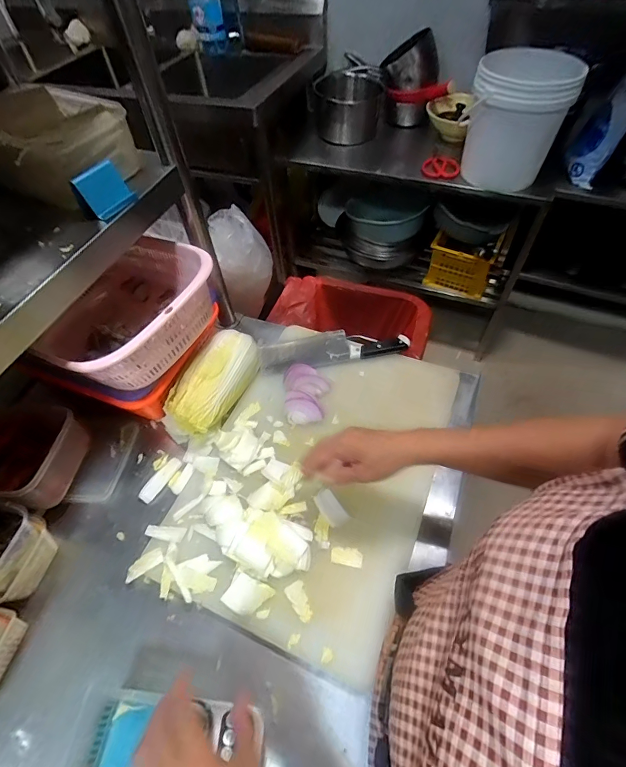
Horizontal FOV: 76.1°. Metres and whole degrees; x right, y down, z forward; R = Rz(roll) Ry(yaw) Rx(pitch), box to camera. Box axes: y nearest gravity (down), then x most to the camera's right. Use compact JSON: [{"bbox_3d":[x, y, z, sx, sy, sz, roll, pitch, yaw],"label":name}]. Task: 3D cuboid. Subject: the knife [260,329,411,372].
[{"bbox_3d":[0.039,-0.072,0.770,0.273,0.022,0.075,-9,55,-3],"label":"knife"}]

